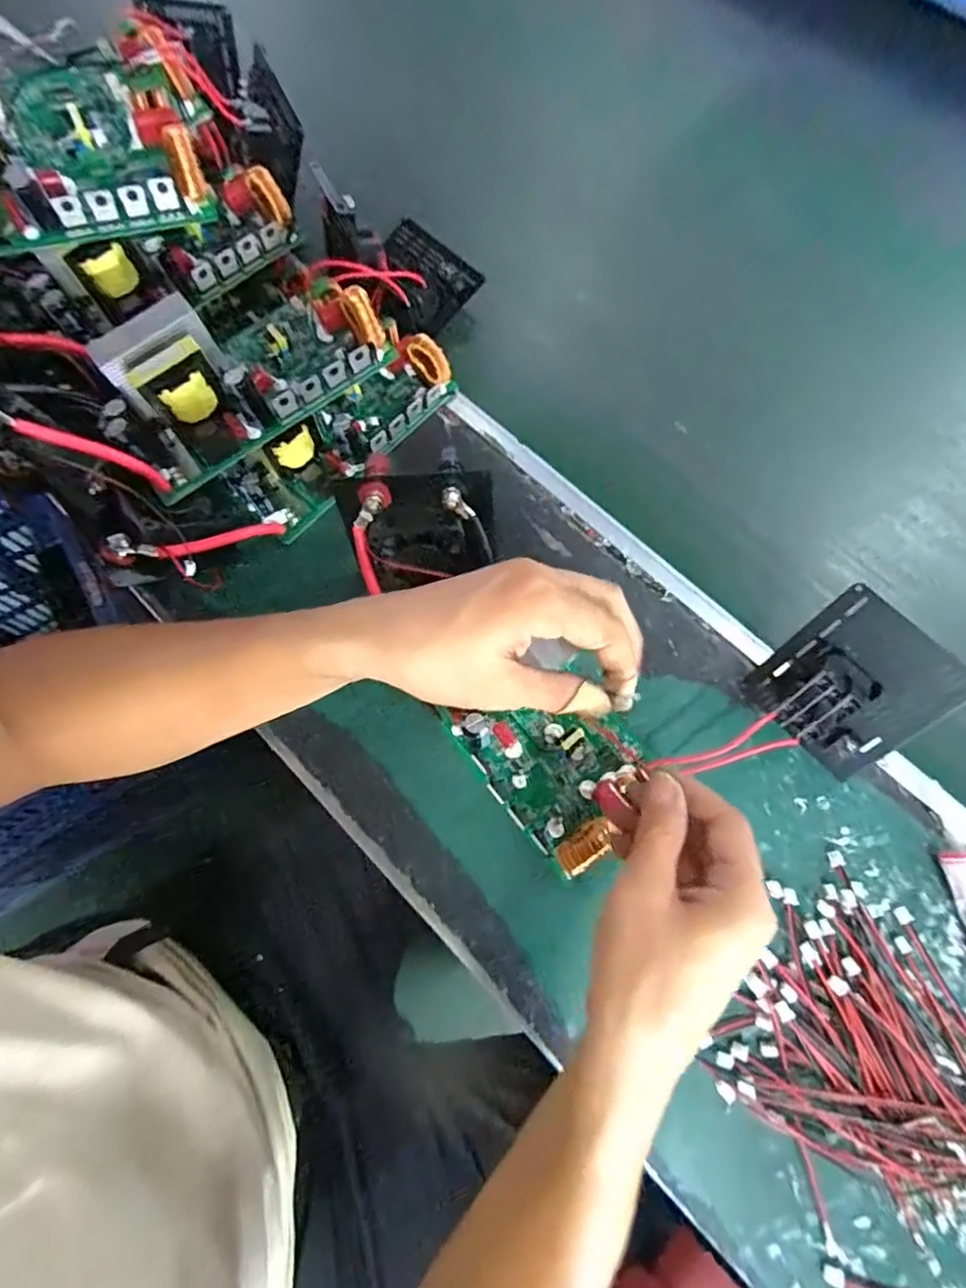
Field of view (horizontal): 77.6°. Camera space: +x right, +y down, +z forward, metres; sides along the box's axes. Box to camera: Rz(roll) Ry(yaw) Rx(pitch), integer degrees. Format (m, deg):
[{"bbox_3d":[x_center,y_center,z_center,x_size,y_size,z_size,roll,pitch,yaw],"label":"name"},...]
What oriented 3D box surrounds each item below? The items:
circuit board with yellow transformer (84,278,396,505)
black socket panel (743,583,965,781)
[{"bbox_3d":[-0.166,-0.194,0.412,0.181,0.054,0.107,-34,75,-10],"label":"circuit board with yellow transformer"},{"bbox_3d":[0.220,0.029,0.356,0.087,0.032,0.094,46,127,12],"label":"black socket panel"}]

